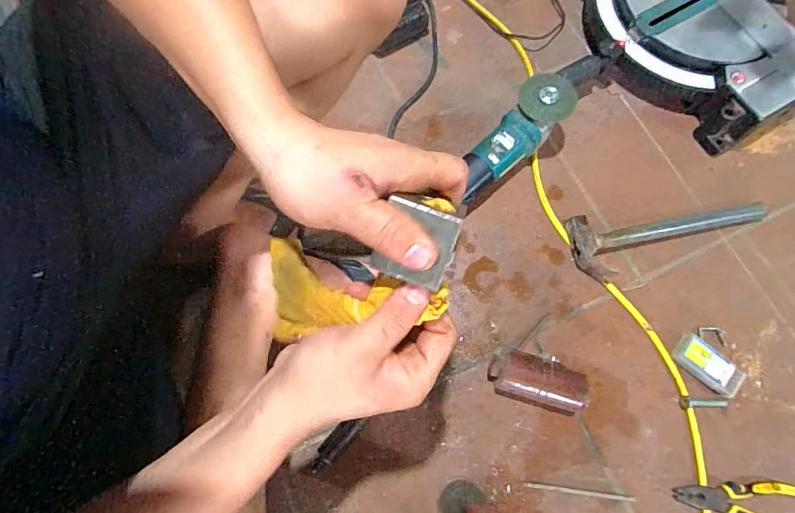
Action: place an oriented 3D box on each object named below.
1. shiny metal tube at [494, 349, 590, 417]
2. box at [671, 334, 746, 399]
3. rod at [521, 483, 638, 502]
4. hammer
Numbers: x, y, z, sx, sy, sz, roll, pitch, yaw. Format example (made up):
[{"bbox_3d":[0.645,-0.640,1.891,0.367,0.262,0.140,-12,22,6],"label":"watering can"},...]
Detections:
[{"bbox_3d":[0.195,0.172,0.591,0.128,0.058,0.062,16,72,4],"label":"shiny metal tube"},{"bbox_3d":[0.449,0.160,0.621,0.094,0.025,0.047,38,75,11],"label":"box"},{"bbox_3d":[0.245,0.319,0.578,0.147,0.004,0.007,7,71,1],"label":"rod"},{"bbox_3d":[0.440,-0.025,0.677,0.333,0.036,0.108,-4,71,-3],"label":"hammer"}]

